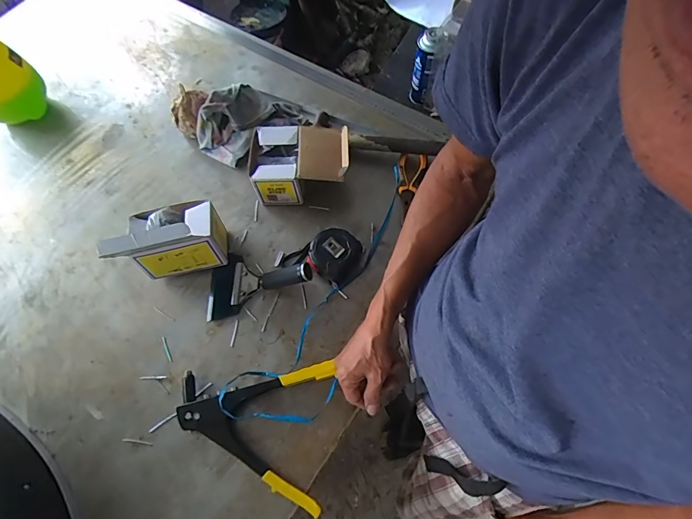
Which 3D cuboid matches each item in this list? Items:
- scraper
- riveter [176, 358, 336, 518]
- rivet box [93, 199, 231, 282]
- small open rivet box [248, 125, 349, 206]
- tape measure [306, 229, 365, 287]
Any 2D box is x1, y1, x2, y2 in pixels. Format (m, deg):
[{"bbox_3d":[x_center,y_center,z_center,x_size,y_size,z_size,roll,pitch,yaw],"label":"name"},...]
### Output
[{"bbox_3d":[-0.142,0.030,0.644,0.179,0.030,0.100,-15,65,14],"label":"scraper"},{"bbox_3d":[-0.126,0.244,0.554,0.214,0.033,0.186,-3,66,1],"label":"riveter"},{"bbox_3d":[-0.268,-0.039,0.612,0.135,0.168,0.111,-14,66,-4],"label":"rivet box"},{"bbox_3d":[-0.078,-0.168,0.708,0.165,0.086,0.113,-3,66,1],"label":"small open rivet box"},{"bbox_3d":[-0.018,-0.007,0.657,0.086,0.043,0.085,-1,66,2],"label":"tape measure"}]

